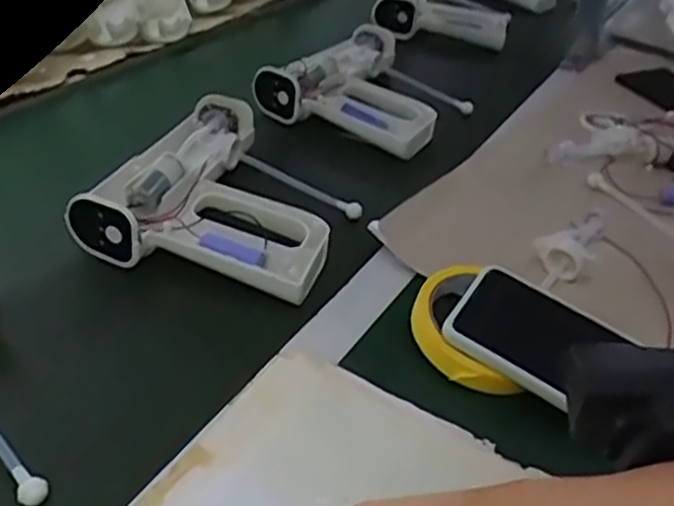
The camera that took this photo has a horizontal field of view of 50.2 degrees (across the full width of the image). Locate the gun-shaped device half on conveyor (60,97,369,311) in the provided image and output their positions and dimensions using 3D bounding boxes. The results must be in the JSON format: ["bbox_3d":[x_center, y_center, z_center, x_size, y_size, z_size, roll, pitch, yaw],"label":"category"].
[{"bbox_3d":[-0.083,-0.055,0.604,0.195,0.048,0.227,13,36,8],"label":"gun-shaped device half on conveyor"}]

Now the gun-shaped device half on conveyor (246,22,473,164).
[{"bbox_3d":[0.044,-0.188,0.844,0.194,0.064,0.248,22,38,20],"label":"gun-shaped device half on conveyor"}]

